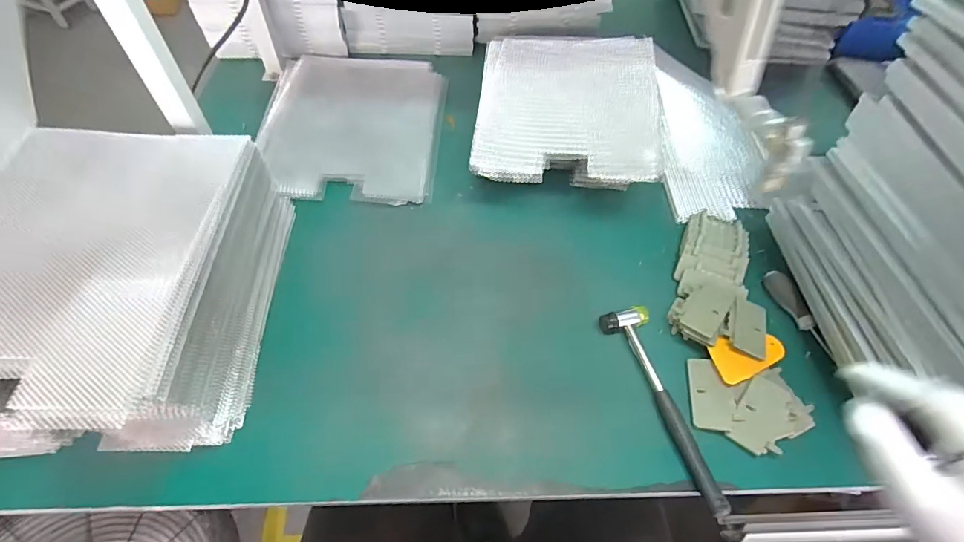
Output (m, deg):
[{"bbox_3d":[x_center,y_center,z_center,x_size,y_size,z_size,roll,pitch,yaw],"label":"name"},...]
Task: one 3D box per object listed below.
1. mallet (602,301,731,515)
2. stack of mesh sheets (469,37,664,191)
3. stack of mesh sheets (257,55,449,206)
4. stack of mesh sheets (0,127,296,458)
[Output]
[{"bbox_3d":[0.218,0.152,0.522,0.059,0.022,0.243,-12,57,-12],"label":"mallet"},{"bbox_3d":[0.130,-0.257,0.668,0.262,0.030,0.313,2,64,8],"label":"stack of mesh sheets"},{"bbox_3d":[-0.220,-0.269,0.777,0.296,0.024,0.388,0,55,-4],"label":"stack of mesh sheets"},{"bbox_3d":[-0.401,0.018,0.503,0.276,0.179,0.338,0,55,-4],"label":"stack of mesh sheets"}]

